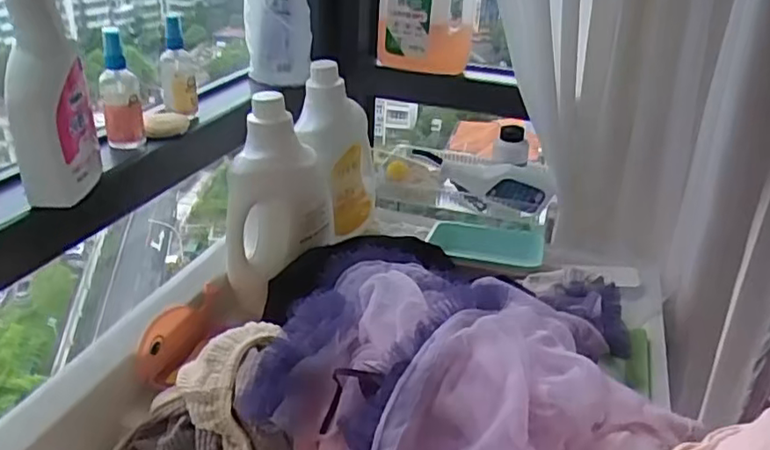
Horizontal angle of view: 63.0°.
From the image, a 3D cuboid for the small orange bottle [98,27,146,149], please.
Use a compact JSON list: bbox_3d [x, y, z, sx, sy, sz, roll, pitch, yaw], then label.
[{"bbox_3d":[-0.300,-0.150,0.713,0.041,0.129,0.047,-8,30,-19],"label":"small orange bottle"}]

